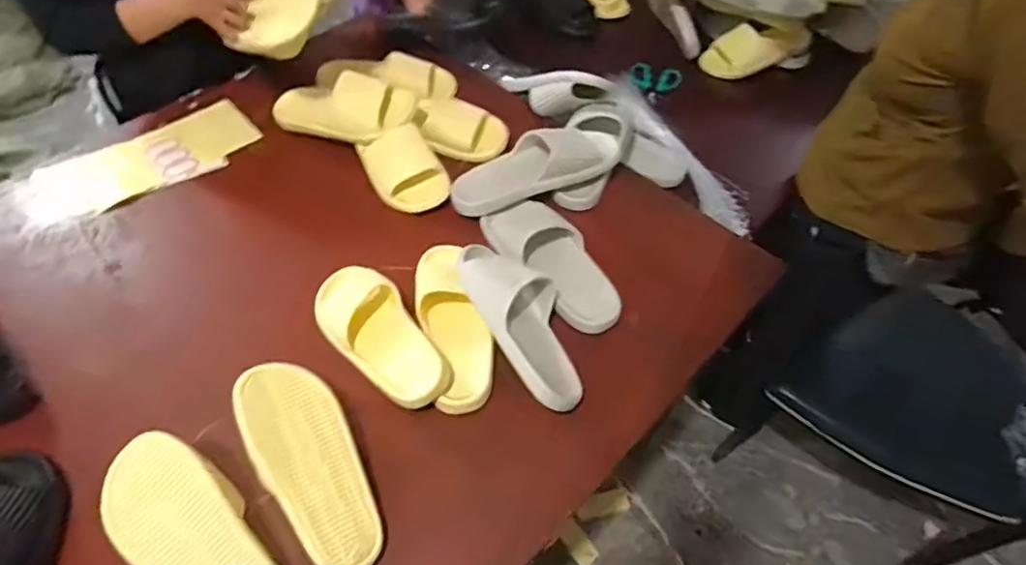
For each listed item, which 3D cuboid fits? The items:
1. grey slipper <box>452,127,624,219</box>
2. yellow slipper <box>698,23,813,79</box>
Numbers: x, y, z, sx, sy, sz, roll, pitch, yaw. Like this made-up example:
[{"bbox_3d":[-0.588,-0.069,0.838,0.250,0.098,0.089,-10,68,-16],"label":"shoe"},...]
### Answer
[{"bbox_3d":[0.037,-0.188,0.914,0.273,0.079,0.109,-25,60,-18],"label":"grey slipper"},{"bbox_3d":[0.555,-0.536,1.292,0.237,0.074,0.114,-22,59,-16],"label":"yellow slipper"}]

